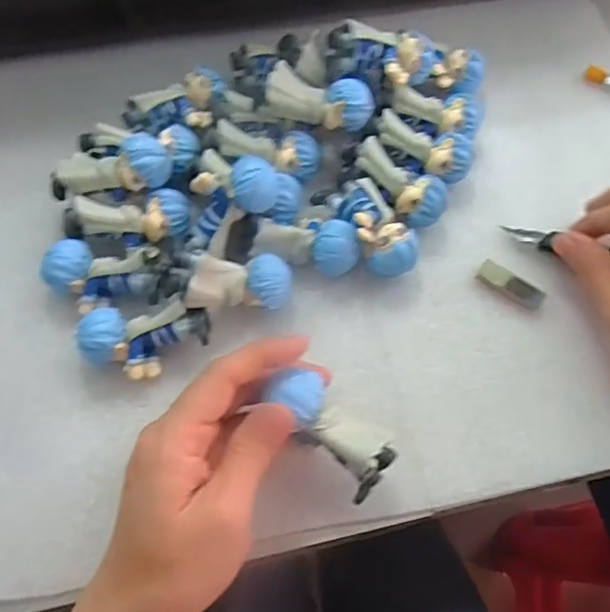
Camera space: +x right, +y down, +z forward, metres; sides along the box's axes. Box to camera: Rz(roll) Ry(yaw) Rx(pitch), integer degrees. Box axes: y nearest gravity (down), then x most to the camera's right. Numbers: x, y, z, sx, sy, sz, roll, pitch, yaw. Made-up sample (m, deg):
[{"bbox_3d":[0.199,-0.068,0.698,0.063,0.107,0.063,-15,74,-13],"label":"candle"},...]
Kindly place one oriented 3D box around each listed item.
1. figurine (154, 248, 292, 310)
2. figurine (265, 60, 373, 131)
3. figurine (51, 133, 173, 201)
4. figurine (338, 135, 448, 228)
[{"bbox_3d":[-0.040,-0.014,0.309,0.067,0.032,0.030,2,69,-15],"label":"figurine"},{"bbox_3d":[0.009,-0.110,0.336,0.056,0.024,0.027,12,67,4],"label":"figurine"},{"bbox_3d":[-0.101,-0.070,0.319,0.062,0.027,0.022,-9,67,-5],"label":"figurine"},{"bbox_3d":[0.048,-0.065,0.343,0.062,0.030,0.026,35,70,13],"label":"figurine"}]

